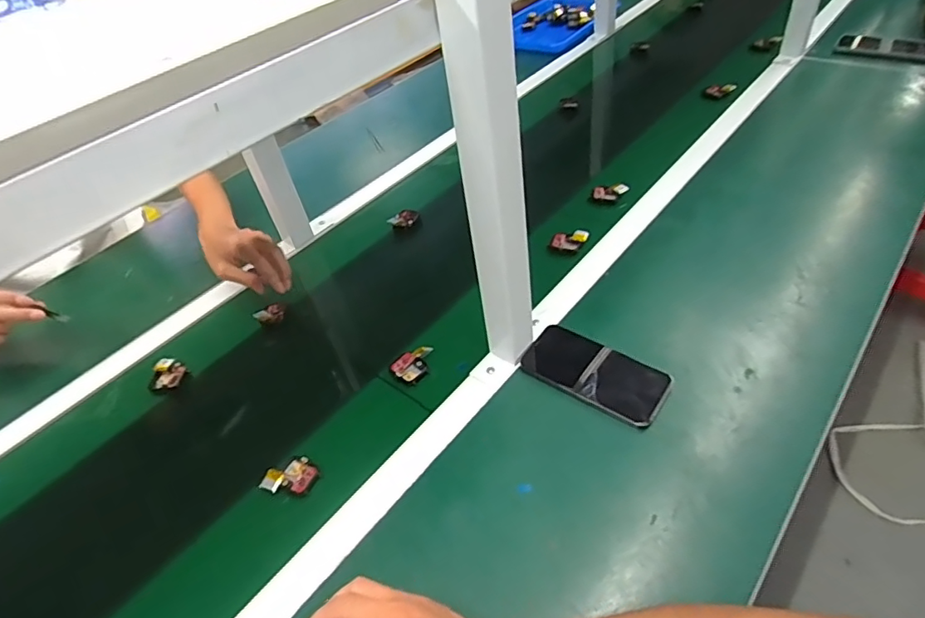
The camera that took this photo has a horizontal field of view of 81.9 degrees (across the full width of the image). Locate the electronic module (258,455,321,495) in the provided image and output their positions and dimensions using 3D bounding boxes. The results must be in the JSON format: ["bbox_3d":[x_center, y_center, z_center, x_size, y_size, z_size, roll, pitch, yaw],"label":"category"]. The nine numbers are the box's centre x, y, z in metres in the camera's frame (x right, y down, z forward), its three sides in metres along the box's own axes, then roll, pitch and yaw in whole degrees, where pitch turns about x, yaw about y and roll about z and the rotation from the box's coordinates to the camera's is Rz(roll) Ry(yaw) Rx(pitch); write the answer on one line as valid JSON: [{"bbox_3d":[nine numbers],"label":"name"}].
[{"bbox_3d":[-0.182,0.180,0.565,0.053,0.014,0.039,-32,48,-21],"label":"electronic module"}]

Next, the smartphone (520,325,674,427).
[{"bbox_3d":[0.149,0.070,0.610,0.161,0.014,0.075,23,53,29],"label":"smartphone"}]

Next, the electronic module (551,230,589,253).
[{"bbox_3d":[0.158,-0.100,0.786,0.053,0.018,0.033,2,45,13],"label":"electronic module"}]

